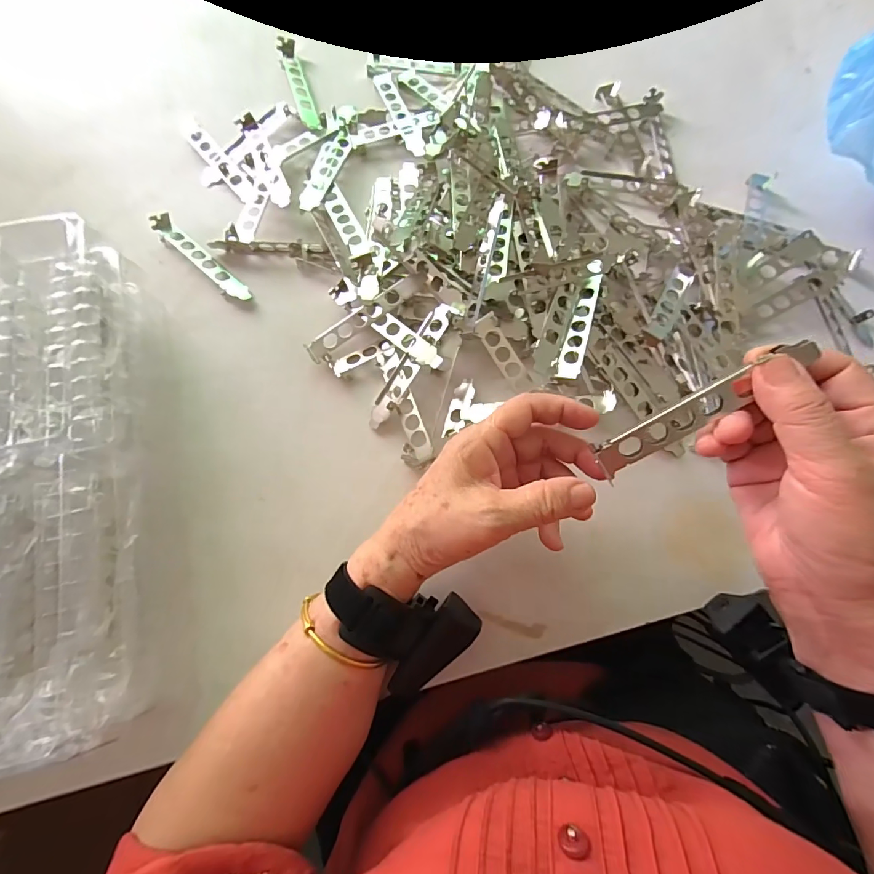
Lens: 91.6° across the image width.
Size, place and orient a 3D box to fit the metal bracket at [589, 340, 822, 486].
[{"bbox_3d":[0.144,-0.016,0.238,0.117,0.009,0.021,-37,77,19],"label":"metal bracket"}]

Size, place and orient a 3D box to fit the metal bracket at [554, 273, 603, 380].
[{"bbox_3d":[0.118,-0.092,0.351,0.020,0.007,0.101,2,65,41],"label":"metal bracket"}]

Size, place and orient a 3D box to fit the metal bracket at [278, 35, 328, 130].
[{"bbox_3d":[-0.145,-0.375,0.448,0.023,0.012,0.116,-20,77,-5],"label":"metal bracket"}]

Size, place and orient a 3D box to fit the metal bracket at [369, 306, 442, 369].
[{"bbox_3d":[-0.027,-0.082,0.354,0.078,0.006,0.018,39,89,16],"label":"metal bracket"}]

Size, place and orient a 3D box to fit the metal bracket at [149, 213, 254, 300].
[{"bbox_3d":[-0.220,-0.165,0.397,0.120,0.016,0.021,40,80,9],"label":"metal bracket"}]

